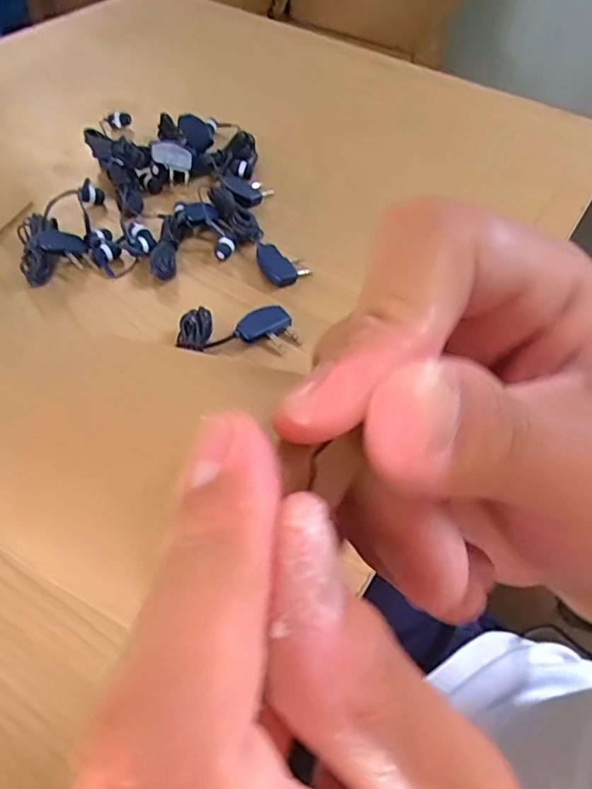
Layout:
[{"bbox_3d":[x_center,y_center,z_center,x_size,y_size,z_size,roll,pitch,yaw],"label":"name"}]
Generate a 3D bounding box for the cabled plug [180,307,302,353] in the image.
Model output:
[{"bbox_3d":[-0.035,-0.039,0.341,0.070,0.016,0.027,-9,53,-11],"label":"cabled plug"}]

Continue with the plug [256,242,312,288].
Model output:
[{"bbox_3d":[-0.011,-0.090,0.386,0.030,0.009,0.038,-31,60,-25],"label":"plug"}]

